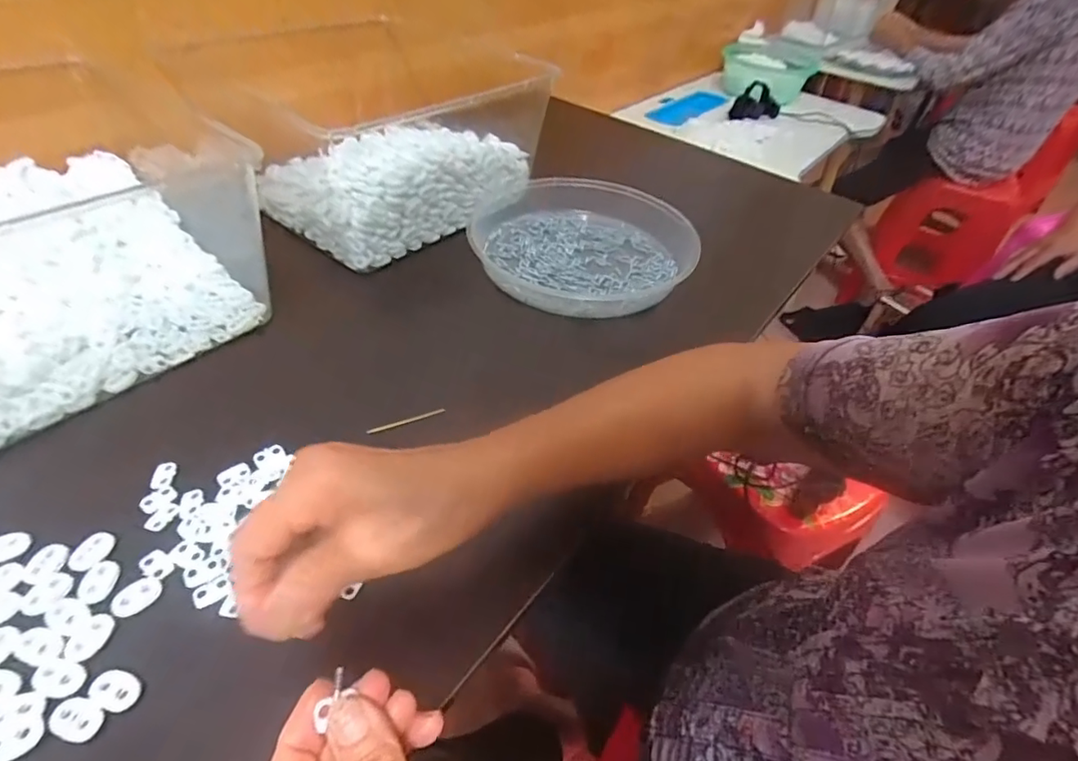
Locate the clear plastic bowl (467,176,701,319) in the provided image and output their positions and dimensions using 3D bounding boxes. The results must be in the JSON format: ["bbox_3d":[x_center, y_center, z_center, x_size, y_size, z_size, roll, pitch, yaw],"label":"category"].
[{"bbox_3d":[0.044,-0.146,0.553,0.219,0.039,0.210,4,45,-4],"label":"clear plastic bowl"}]

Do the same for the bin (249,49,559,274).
[{"bbox_3d":[-0.171,-0.264,0.574,0.244,0.131,0.252,33,51,23],"label":"bin"}]

